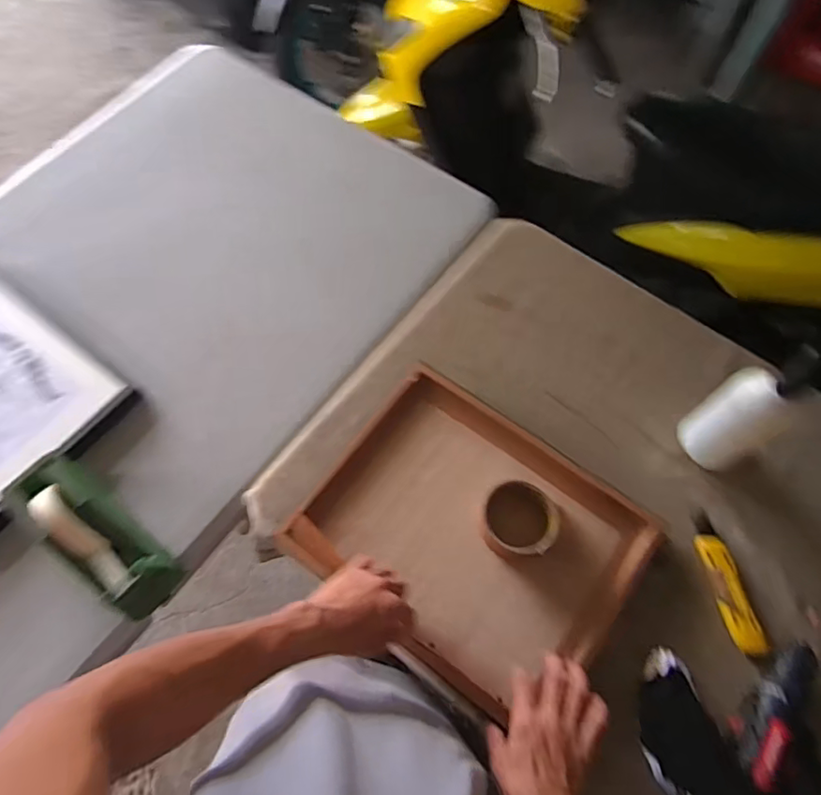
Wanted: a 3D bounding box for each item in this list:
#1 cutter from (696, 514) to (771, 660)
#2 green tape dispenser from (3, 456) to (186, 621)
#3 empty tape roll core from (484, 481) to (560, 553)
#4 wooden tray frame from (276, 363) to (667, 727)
[{"bbox_3d":[0.370,0.215,0.657,0.031,0.018,0.159,-9,66,-5],"label":"cutter"},{"bbox_3d":[-0.371,0.157,0.657,0.205,0.132,0.083,38,69,18],"label":"green tape dispenser"},{"bbox_3d":[0.130,0.142,0.657,0.083,0.053,0.092,12,66,5],"label":"empty tape roll core"},{"bbox_3d":[0.076,0.162,0.671,0.361,0.030,0.297,32,67,16],"label":"wooden tray frame"}]

